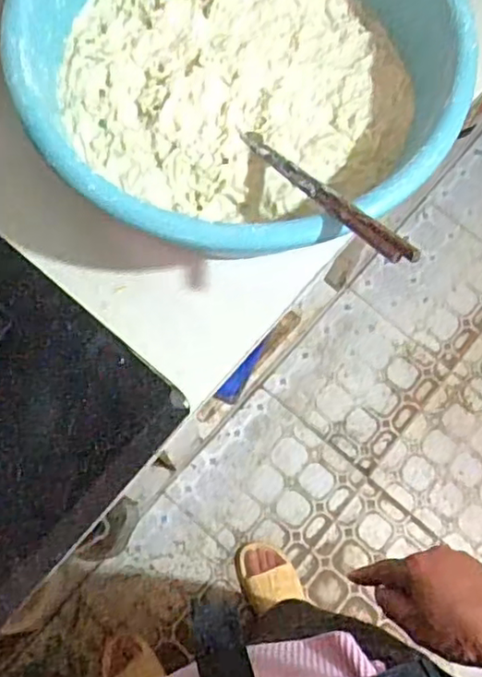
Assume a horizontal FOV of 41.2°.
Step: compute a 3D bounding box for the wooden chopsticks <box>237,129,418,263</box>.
[{"bbox_3d":[0.055,-0.107,0.465,0.014,0.011,0.214,-31,47,-9],"label":"wooden chopsticks"}]

